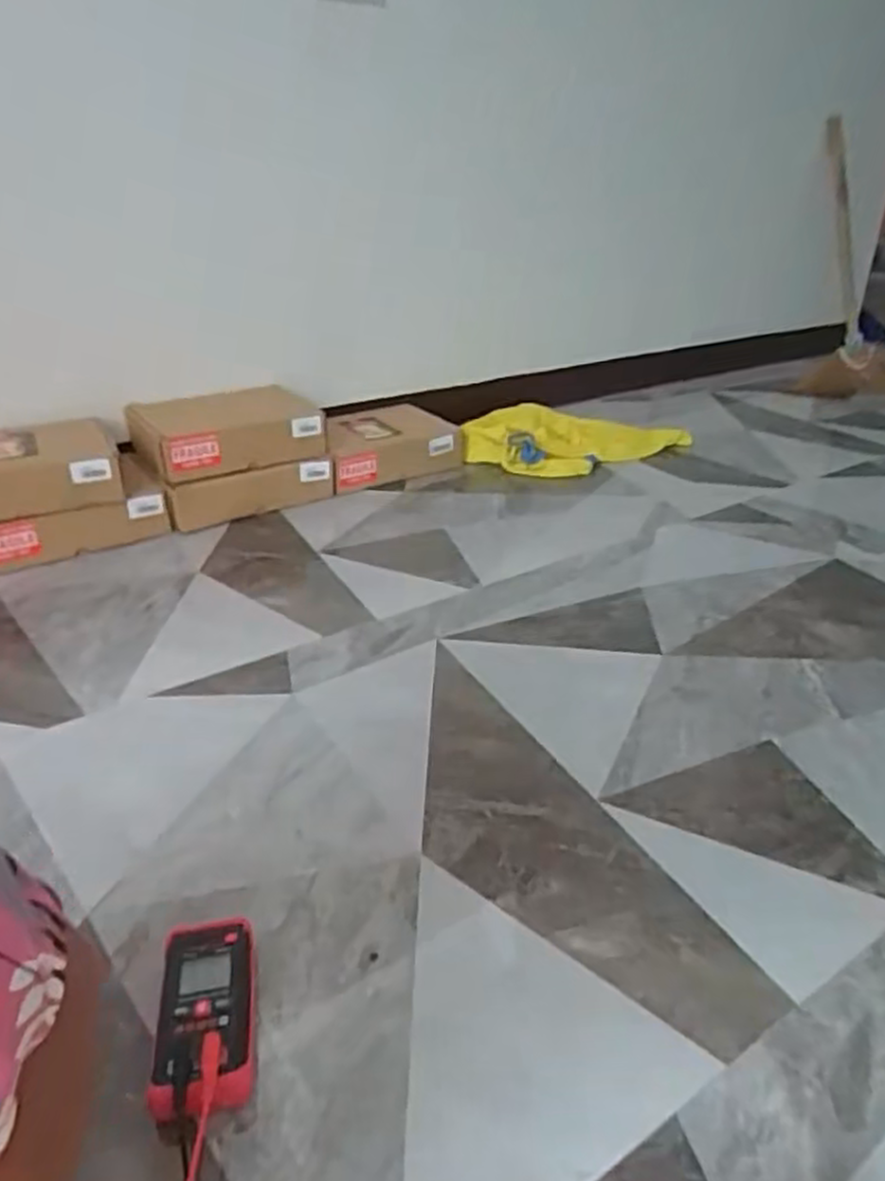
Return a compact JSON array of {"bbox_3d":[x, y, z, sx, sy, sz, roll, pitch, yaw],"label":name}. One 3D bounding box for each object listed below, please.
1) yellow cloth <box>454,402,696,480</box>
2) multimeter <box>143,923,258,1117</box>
[{"bbox_3d":[0.266,-0.309,1.541,0.406,0.070,0.382,13,31,23],"label":"yellow cloth"},{"bbox_3d":[-0.154,0.277,0.497,0.061,0.030,0.122,-4,29,-7],"label":"multimeter"}]

